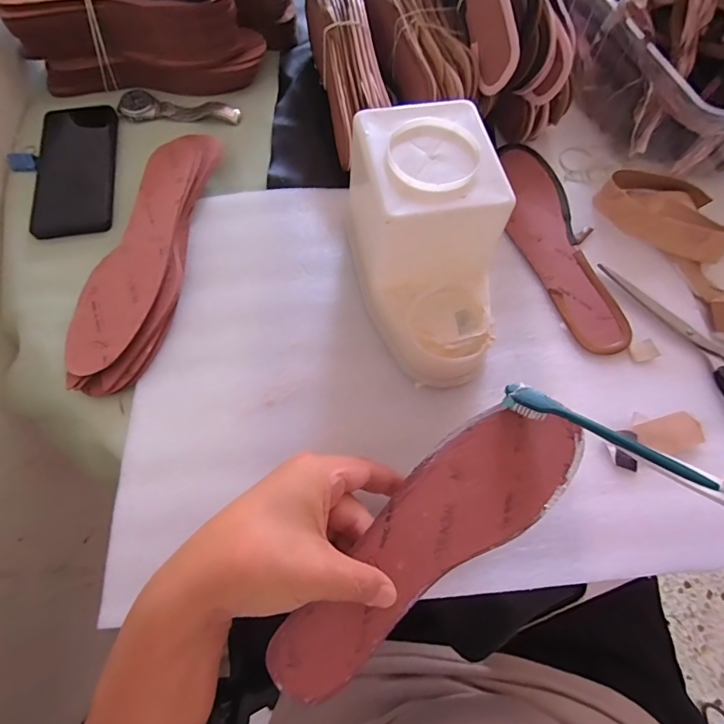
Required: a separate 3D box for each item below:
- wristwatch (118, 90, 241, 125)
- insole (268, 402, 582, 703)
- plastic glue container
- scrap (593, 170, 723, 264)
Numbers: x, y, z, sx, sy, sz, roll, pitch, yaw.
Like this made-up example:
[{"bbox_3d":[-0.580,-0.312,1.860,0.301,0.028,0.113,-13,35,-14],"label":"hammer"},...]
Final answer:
[{"bbox_3d":[-0.206,-0.288,0.488,0.132,0.010,0.032,4,68,-1],"label":"wristwatch"},{"bbox_3d":[0.040,0.110,0.278,0.238,0.007,0.073,-37,83,-7],"label":"insole"},{"bbox_3d":[0.051,-0.089,0.346,0.106,0.114,0.190,-3,68,-4],"label":"plastic glue container"},{"bbox_3d":[0.304,-0.151,0.434,0.133,0.030,0.077,19,68,5],"label":"scrap"}]

